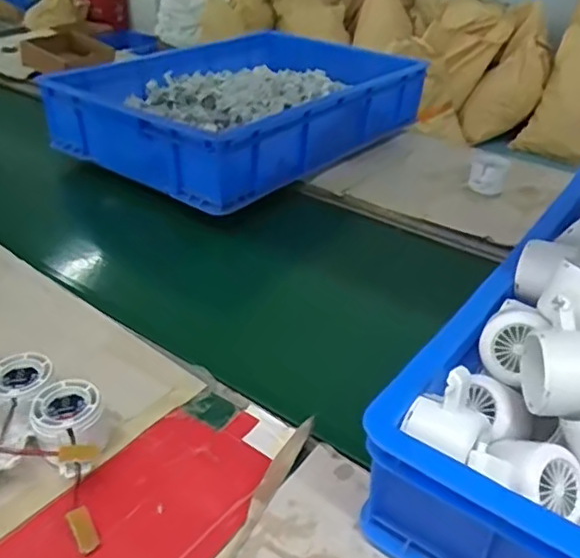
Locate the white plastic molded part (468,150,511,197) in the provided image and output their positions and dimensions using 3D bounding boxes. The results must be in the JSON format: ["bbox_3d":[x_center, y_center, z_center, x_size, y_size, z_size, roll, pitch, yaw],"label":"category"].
[{"bbox_3d":[0.309,-0.162,0.946,0.059,0.043,0.085,13,36,18],"label":"white plastic molded part"}]

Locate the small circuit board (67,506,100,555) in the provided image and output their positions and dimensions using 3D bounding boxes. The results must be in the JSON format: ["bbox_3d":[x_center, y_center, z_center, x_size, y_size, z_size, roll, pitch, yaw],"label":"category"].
[{"bbox_3d":[-0.155,0.188,0.454,0.015,0.004,0.033,-19,71,-33],"label":"small circuit board"}]

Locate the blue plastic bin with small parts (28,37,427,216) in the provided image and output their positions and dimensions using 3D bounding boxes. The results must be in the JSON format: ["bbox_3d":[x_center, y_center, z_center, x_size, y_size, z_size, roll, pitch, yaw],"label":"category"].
[{"bbox_3d":[-0.085,-0.312,1.095,0.410,0.123,0.567,24,40,29],"label":"blue plastic bin with small parts"}]

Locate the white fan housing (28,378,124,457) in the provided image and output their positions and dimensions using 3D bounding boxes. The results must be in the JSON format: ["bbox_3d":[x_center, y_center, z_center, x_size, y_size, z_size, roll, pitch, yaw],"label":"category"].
[{"bbox_3d":[-0.184,0.124,0.515,0.061,0.049,0.063,3,34,3],"label":"white fan housing"}]

